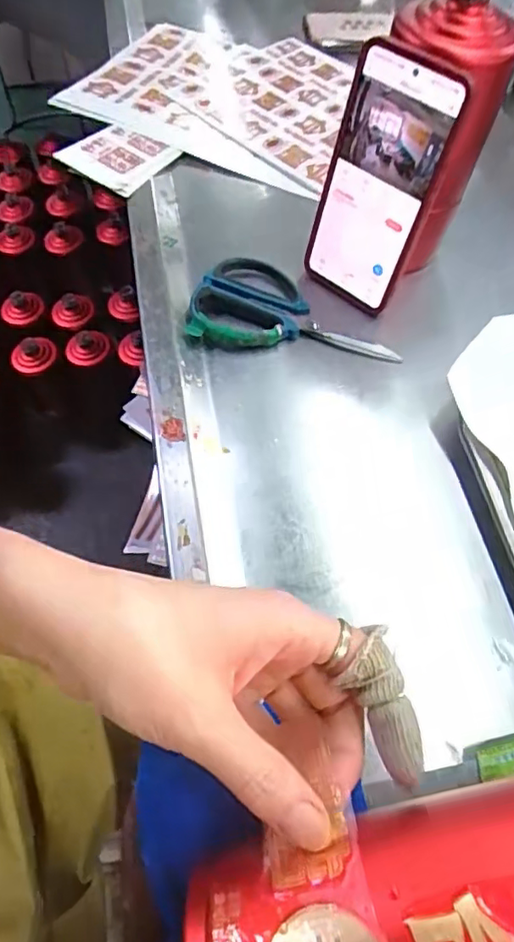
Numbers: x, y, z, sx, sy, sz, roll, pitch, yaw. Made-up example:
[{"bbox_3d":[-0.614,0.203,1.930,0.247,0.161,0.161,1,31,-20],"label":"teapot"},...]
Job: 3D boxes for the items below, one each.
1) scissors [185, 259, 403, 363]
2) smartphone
[{"bbox_3d":[0.030,-0.127,0.459,0.159,0.013,0.083,9,60,3],"label":"scissors"},{"bbox_3d":[0.082,-0.199,0.418,0.079,0.163,0.011,40,52,18],"label":"smartphone"}]

